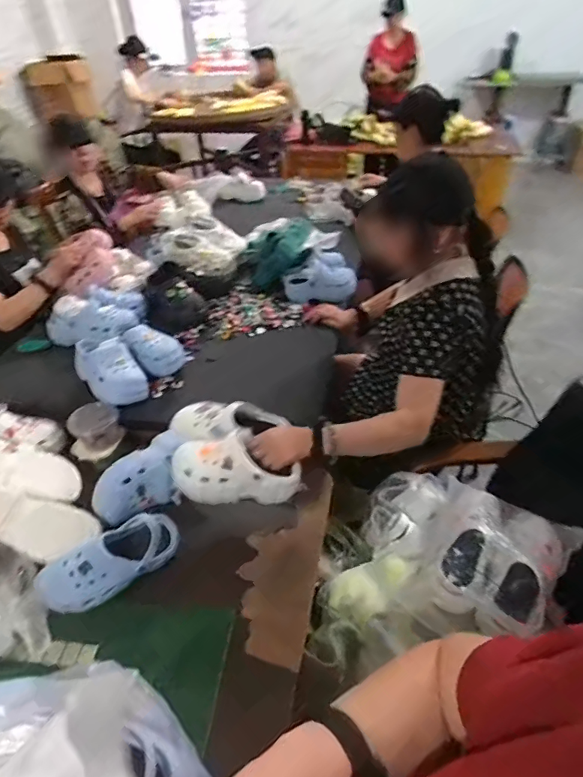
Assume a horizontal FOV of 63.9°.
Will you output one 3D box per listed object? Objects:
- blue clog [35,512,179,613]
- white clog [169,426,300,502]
[{"bbox_3d":[-0.347,0.325,0.901,0.258,0.102,0.077,-26,46,-26],"label":"blue clog"},{"bbox_3d":[-0.112,0.157,0.931,0.252,0.095,0.107,-2,40,1],"label":"white clog"}]

